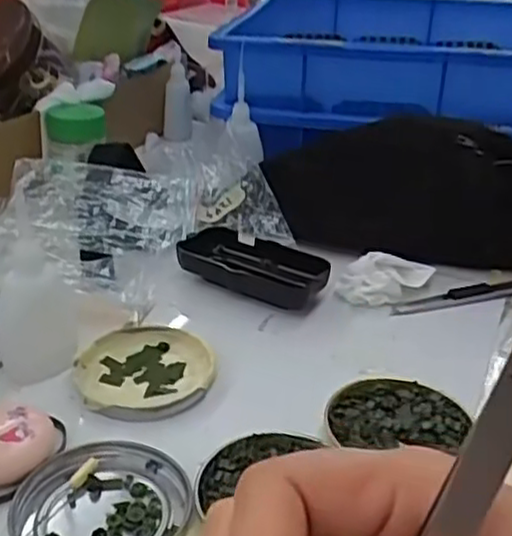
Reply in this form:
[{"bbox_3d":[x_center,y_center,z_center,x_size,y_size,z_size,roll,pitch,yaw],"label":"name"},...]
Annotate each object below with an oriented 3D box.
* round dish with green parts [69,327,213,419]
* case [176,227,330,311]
[{"bbox_3d":[-0.066,0.061,0.425,0.078,0.013,0.078,2,29,-1],"label":"round dish with green parts"},{"bbox_3d":[-0.004,0.000,0.518,0.112,0.022,0.052,20,33,28],"label":"case"}]

